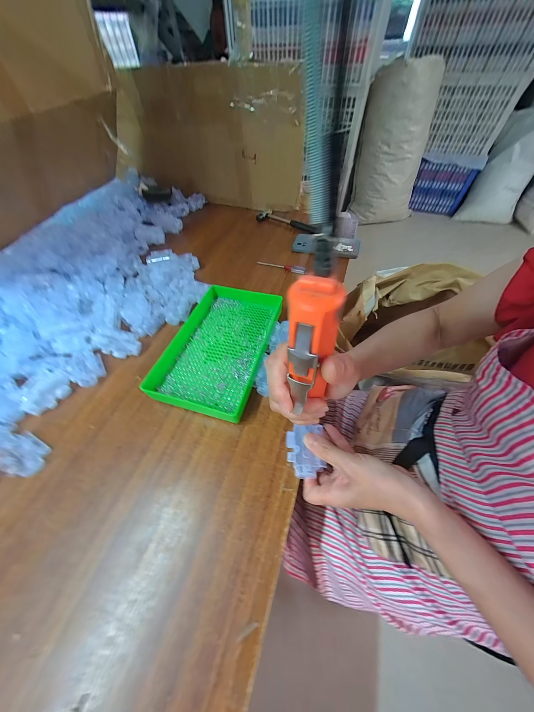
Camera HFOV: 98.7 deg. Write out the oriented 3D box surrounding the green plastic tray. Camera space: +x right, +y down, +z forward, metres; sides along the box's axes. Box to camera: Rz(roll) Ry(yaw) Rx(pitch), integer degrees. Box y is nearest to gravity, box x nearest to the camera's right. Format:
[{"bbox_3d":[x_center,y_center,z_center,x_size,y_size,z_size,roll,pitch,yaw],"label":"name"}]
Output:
[{"bbox_3d":[-0.081,-0.024,0.399,0.165,0.033,0.249,13,55,10],"label":"green plastic tray"}]

